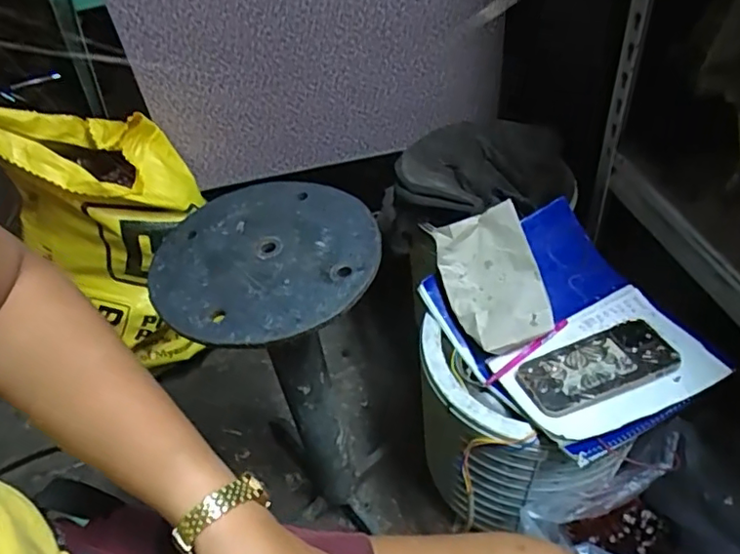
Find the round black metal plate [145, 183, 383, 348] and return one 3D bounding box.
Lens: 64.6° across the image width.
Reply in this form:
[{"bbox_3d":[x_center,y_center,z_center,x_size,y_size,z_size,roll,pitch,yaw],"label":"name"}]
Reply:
[{"bbox_3d":[-0.098,-0.019,0.551,0.204,0.011,0.204,-4,45,4],"label":"round black metal plate"}]

